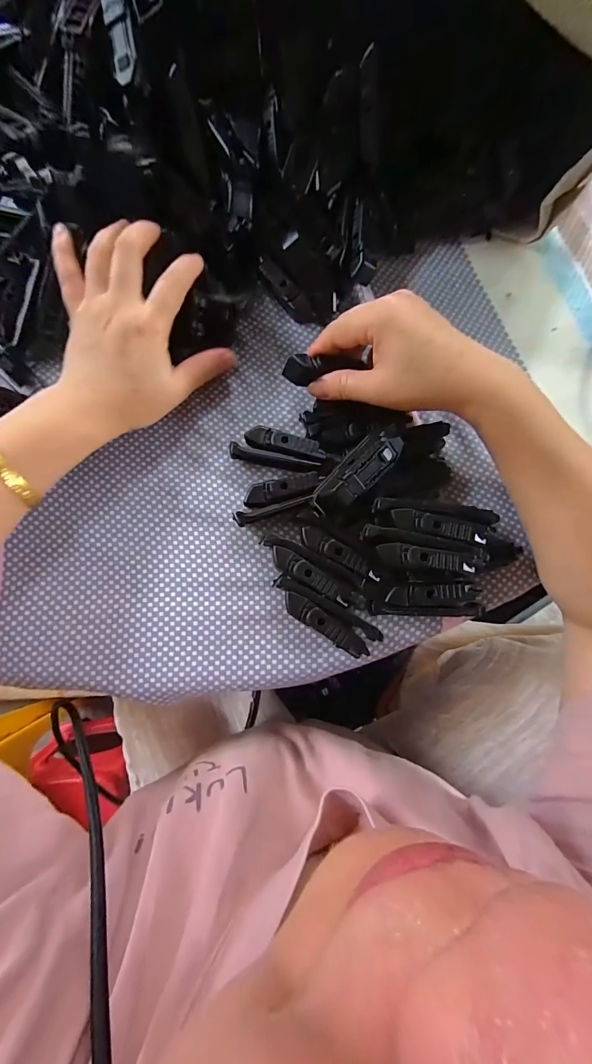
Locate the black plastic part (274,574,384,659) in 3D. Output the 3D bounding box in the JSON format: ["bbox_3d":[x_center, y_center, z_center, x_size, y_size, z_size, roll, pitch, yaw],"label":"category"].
[{"bbox_3d":[0.019,0.057,0.260,0.077,0.022,0.023,31,81,4],"label":"black plastic part"}]

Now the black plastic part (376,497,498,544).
[{"bbox_3d":[0.089,-0.008,0.247,0.075,0.010,0.022,9,80,0],"label":"black plastic part"}]

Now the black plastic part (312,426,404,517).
[{"bbox_3d":[0.040,-0.039,0.253,0.072,0.014,0.024,-44,85,9],"label":"black plastic part"}]

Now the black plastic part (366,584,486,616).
[{"bbox_3d":[0.091,0.048,0.265,0.081,0.024,0.021,0,80,-1],"label":"black plastic part"}]

